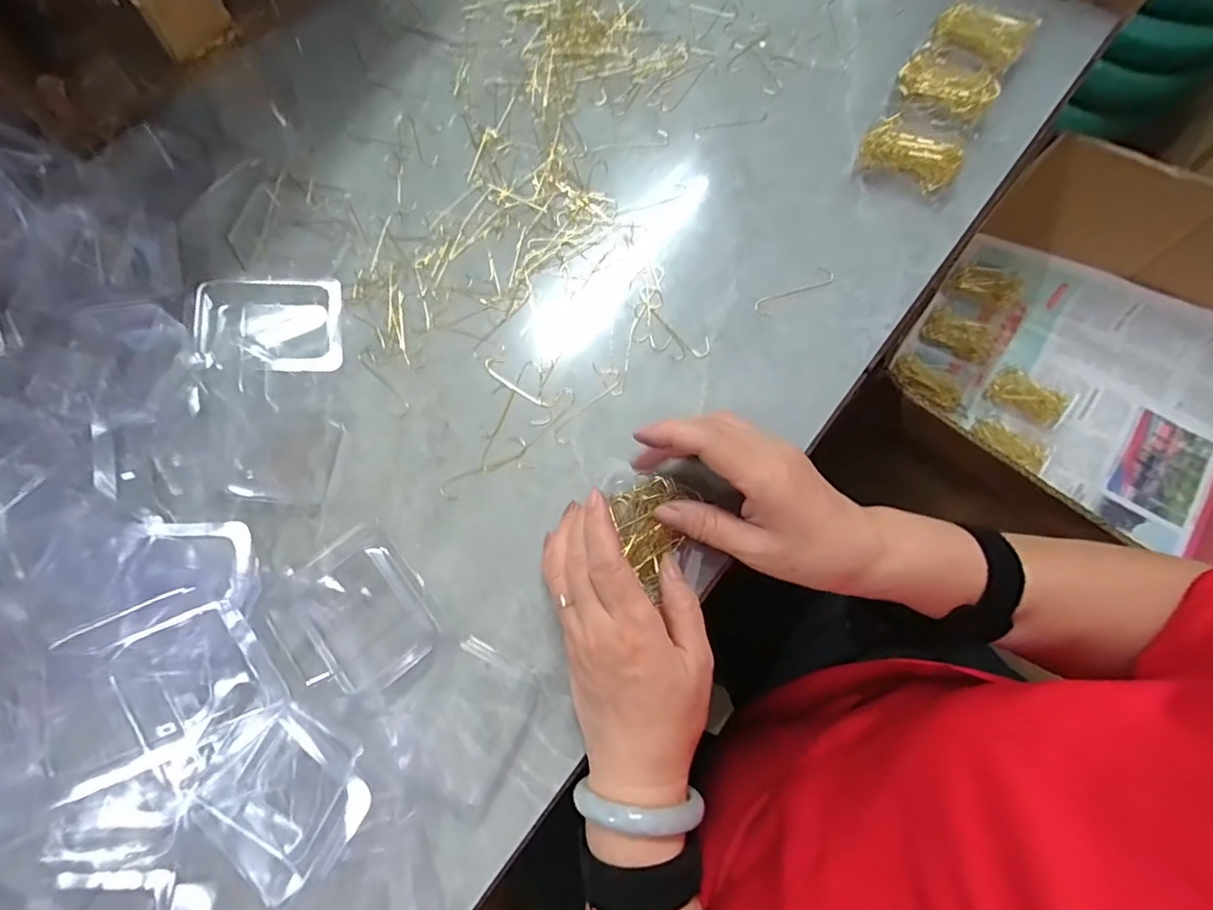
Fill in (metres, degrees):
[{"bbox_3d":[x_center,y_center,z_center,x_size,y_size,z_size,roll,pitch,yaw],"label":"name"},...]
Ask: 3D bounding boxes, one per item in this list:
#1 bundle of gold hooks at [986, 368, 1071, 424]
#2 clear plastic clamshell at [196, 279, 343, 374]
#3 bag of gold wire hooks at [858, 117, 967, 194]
[{"bbox_3d":[0.451,-0.064,0.587,0.069,0.011,0.043,38,92,22],"label":"bundle of gold hooks"},{"bbox_3d":[-0.233,-0.090,0.384,0.091,0.026,0.062,-2,72,1],"label":"clear plastic clamshell"},{"bbox_3d":[0.224,-0.219,0.407,0.068,0.027,0.030,31,75,11],"label":"bag of gold wire hooks"}]

